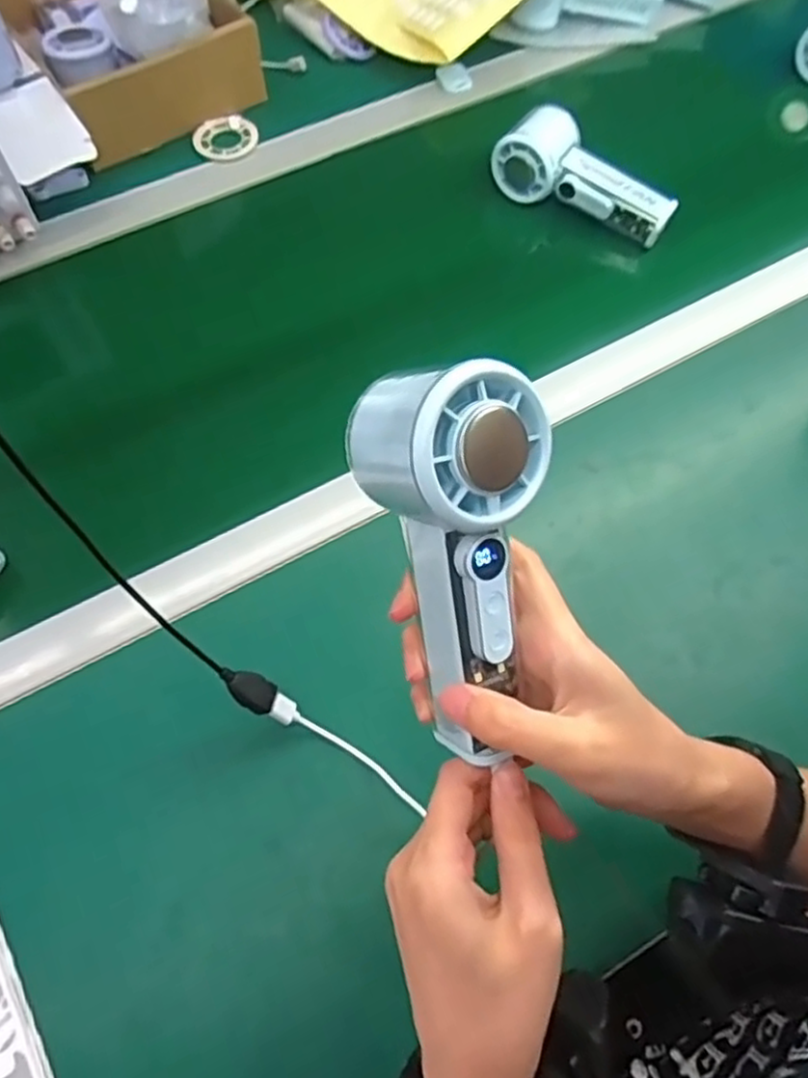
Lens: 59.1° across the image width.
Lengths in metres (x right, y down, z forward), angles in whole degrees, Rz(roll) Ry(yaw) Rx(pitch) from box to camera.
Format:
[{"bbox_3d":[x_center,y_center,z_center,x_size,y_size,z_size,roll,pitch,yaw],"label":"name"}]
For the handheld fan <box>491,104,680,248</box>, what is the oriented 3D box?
[{"bbox_3d":[0.154,-0.306,0.599,0.152,0.052,0.050,28,67,13],"label":"handheld fan"}]

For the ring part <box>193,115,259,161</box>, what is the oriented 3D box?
[{"bbox_3d":[-0.162,-0.365,0.648,0.057,0.006,0.050,-13,65,-7],"label":"ring part"}]

